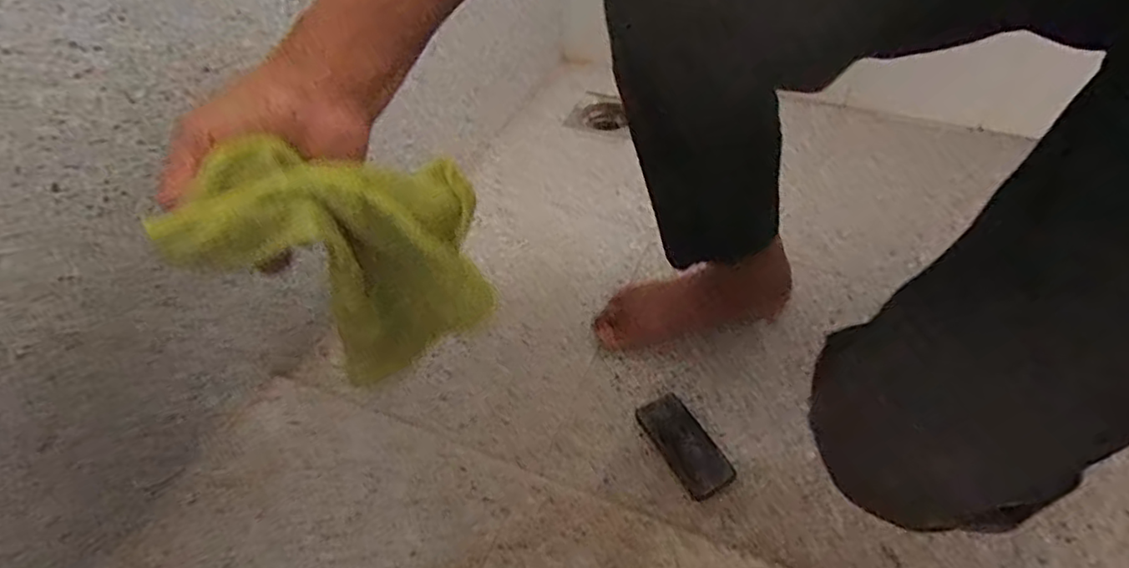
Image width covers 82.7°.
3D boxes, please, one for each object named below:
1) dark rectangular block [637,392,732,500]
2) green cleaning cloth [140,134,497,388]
[{"bbox_3d":[0.115,0.151,0.612,0.055,0.012,0.104,-23,51,-19],"label":"dark rectangular block"},{"bbox_3d":[-0.129,-0.006,0.393,0.162,0.171,0.035,-22,48,-22],"label":"green cleaning cloth"}]

